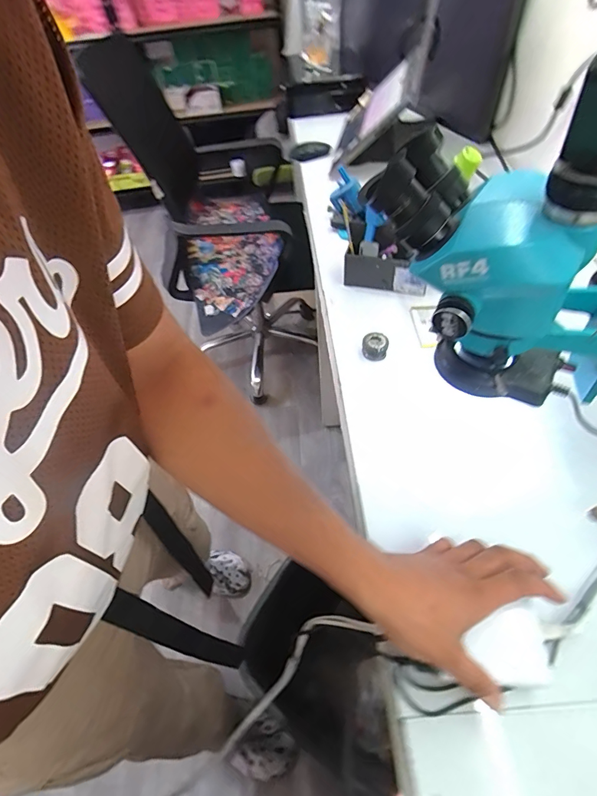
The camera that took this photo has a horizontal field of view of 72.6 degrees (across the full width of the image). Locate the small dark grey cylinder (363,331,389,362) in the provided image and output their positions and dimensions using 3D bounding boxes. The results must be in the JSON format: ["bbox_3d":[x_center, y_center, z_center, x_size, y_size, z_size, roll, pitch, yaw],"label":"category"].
[{"bbox_3d":[0.116,-0.077,0.617,0.037,0.034,0.029,4,53,8],"label":"small dark grey cylinder"}]

